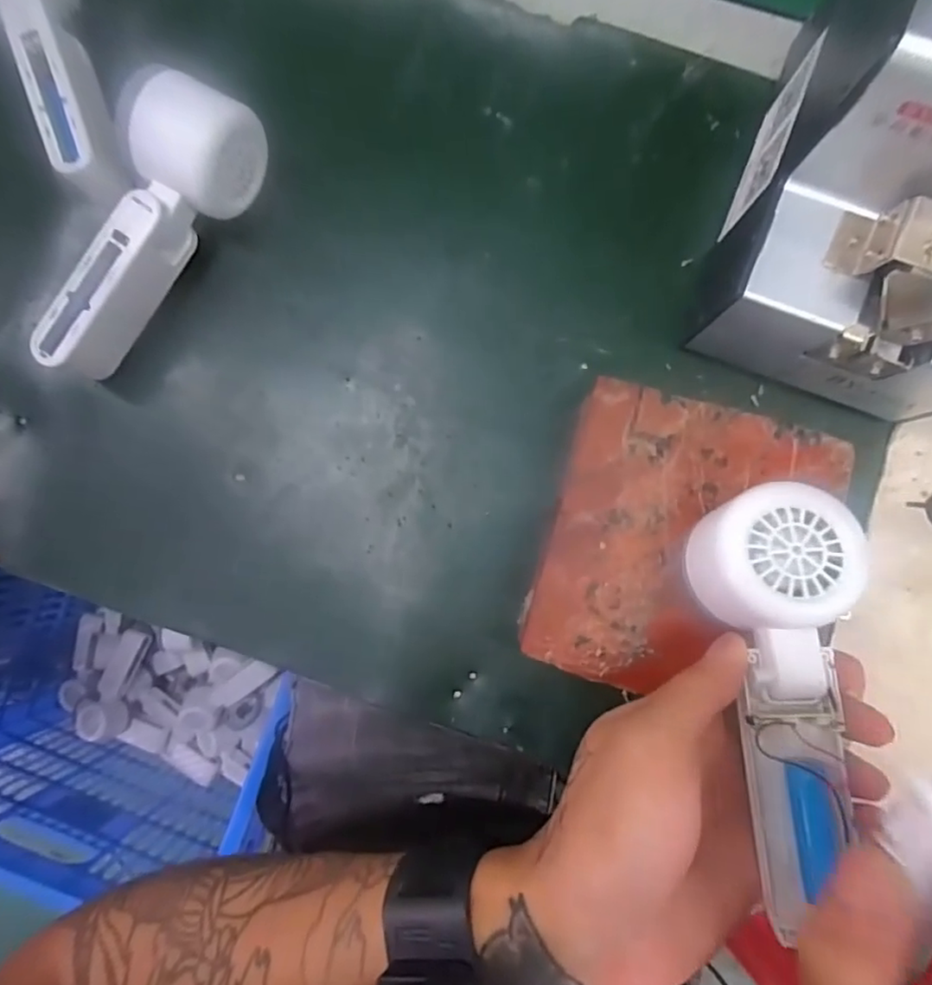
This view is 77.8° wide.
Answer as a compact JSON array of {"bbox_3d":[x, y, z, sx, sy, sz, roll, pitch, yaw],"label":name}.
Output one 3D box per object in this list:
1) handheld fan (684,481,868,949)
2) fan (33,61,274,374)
[{"bbox_3d":[0.125,0.081,0.234,0.059,0.039,0.163,-4,88,2],"label":"handheld fan"},{"bbox_3d":[-0.167,-0.135,0.306,0.049,0.056,0.165,30,88,4],"label":"fan"}]

